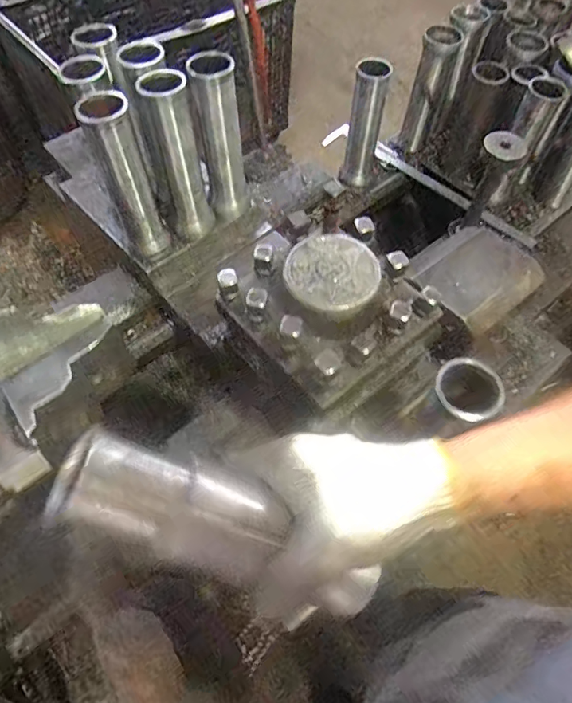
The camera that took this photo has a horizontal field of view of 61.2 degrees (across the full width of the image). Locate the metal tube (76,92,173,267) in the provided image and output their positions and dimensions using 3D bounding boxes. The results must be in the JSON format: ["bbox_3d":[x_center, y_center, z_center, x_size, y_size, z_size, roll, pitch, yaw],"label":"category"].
[{"bbox_3d":[-0.179,-0.192,0.559,0.054,0.193,0.060,-22,62,-13],"label":"metal tube"}]

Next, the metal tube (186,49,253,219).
[{"bbox_3d":[-0.077,-0.259,0.601,0.056,0.191,0.057,-4,60,-3],"label":"metal tube"}]

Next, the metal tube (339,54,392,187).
[{"bbox_3d":[0.122,-0.350,0.760,0.052,0.188,0.048,9,60,4],"label":"metal tube"}]

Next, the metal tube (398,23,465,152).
[{"bbox_3d":[0.234,-0.426,0.796,0.057,0.177,0.049,17,61,9],"label":"metal tube"}]

